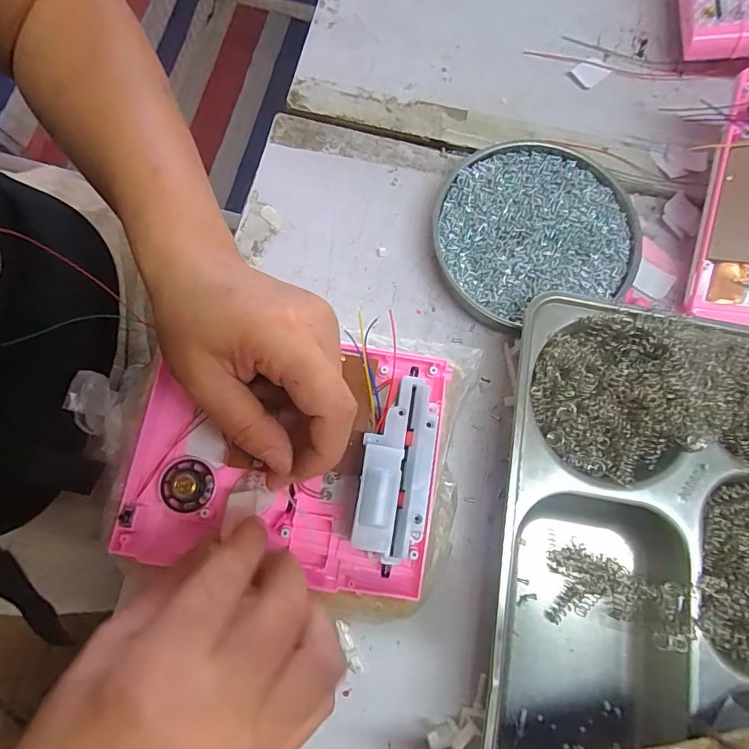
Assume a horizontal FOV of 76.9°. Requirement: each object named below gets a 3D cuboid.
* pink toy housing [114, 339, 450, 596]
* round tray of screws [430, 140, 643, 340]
[{"bbox_3d":[-0.048,0.041,0.252,0.163,0.038,0.130,10,76,2],"label":"pink toy housing"},{"bbox_3d":[0.107,-0.099,0.323,0.130,0.019,0.121,0,77,-1],"label":"round tray of screws"}]

